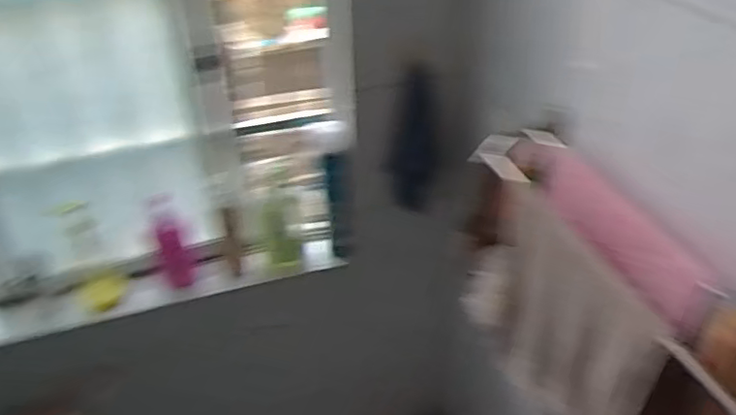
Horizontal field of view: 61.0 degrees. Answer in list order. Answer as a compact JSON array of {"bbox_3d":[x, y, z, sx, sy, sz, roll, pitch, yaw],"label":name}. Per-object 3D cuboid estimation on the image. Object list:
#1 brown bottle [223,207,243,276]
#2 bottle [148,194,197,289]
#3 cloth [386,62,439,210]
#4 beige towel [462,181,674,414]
[{"bbox_3d":[-0.332,0.081,1.528,0.053,0.185,0.051,-11,37,-11],"label":"brown bottle"},{"bbox_3d":[-0.472,0.086,1.493,0.089,0.236,0.057,-17,39,-19],"label":"bottle"},{"bbox_3d":[0.099,-0.143,1.374,0.101,0.345,0.028,-2,36,1],"label":"cloth"},{"bbox_3d":[0.278,0.175,0.985,0.068,0.368,0.466,-8,37,-7],"label":"beige towel"}]

